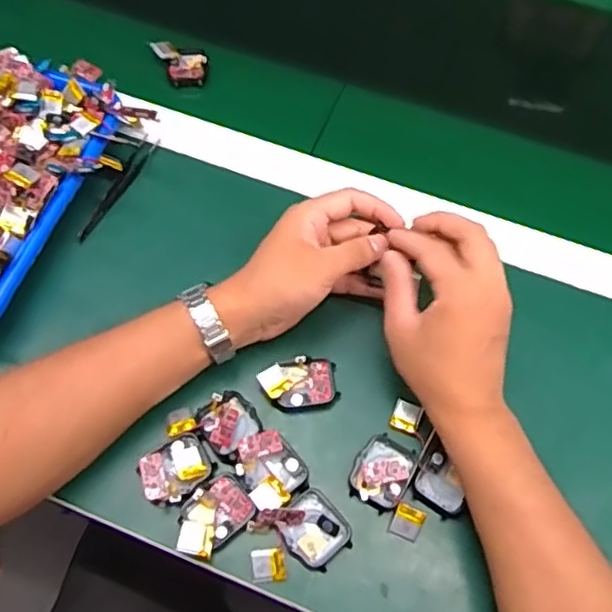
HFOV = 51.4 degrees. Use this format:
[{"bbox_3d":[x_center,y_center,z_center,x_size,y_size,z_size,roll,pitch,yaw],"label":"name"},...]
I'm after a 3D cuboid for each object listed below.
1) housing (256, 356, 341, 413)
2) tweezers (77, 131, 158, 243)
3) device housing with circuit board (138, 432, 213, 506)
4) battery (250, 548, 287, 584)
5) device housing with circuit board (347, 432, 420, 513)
[{"bbox_3d":[-0.005,0.056,0.464,0.055,0.019,0.036,-6,64,-4],"label":"housing"},{"bbox_3d":[-0.159,-0.101,0.540,0.014,0.016,0.116,22,65,9],"label":"tweezers"},{"bbox_3d":[-0.089,0.110,0.432,0.046,0.007,0.038,-30,68,-15],"label":"device housing with circuit board"},{"bbox_3d":[-0.024,0.168,0.412,0.022,0.009,0.020,-5,64,-3],"label":"battery"},{"bbox_3d":[0.053,0.114,0.437,0.038,0.011,0.047,30,67,13],"label":"device housing with circuit board"}]

